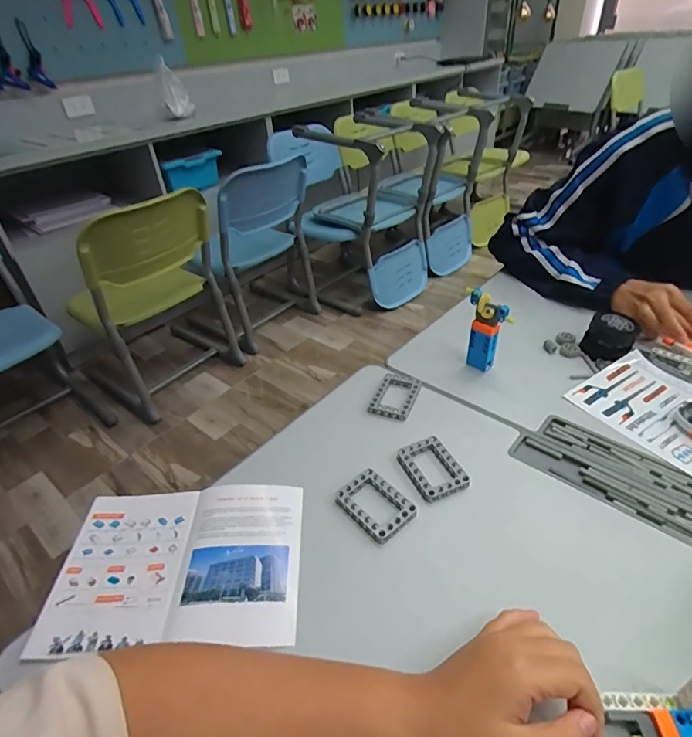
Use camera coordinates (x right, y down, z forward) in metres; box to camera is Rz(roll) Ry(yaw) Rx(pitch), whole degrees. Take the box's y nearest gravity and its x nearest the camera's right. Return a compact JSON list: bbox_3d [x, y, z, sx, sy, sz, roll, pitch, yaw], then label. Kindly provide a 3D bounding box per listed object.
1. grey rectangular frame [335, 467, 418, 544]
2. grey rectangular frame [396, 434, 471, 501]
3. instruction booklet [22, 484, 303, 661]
[{"bbox_3d":[0.030,0.135,0.446,0.053,0.010,0.073,-31,45,-30],"label":"grey rectangular frame"},{"bbox_3d":[0.093,0.106,0.476,0.054,0.011,0.072,-19,40,-18],"label":"grey rectangular frame"},{"bbox_3d":[-0.153,0.179,0.415,0.217,0.012,0.149,-5,41,1],"label":"instruction booklet"}]

